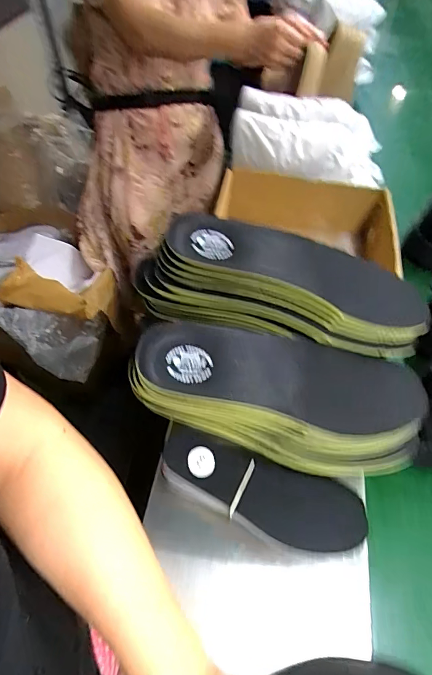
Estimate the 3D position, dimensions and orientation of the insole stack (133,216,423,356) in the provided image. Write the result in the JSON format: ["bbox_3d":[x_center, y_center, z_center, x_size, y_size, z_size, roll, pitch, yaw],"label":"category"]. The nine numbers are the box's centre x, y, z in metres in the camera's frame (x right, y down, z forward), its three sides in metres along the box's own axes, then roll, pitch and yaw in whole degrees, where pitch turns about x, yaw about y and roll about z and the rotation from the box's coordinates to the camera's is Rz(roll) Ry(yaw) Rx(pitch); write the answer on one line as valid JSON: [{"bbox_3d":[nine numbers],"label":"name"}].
[{"bbox_3d":[0.071,-0.058,0.422,0.317,0.093,0.100,5,53,4],"label":"insole stack"}]

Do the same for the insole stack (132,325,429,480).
[{"bbox_3d":[0.062,0.060,0.399,0.293,0.086,0.114,13,53,-7],"label":"insole stack"}]

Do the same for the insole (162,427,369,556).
[{"bbox_3d":[0.040,0.153,0.390,0.206,0.011,0.067,17,55,13],"label":"insole"}]

